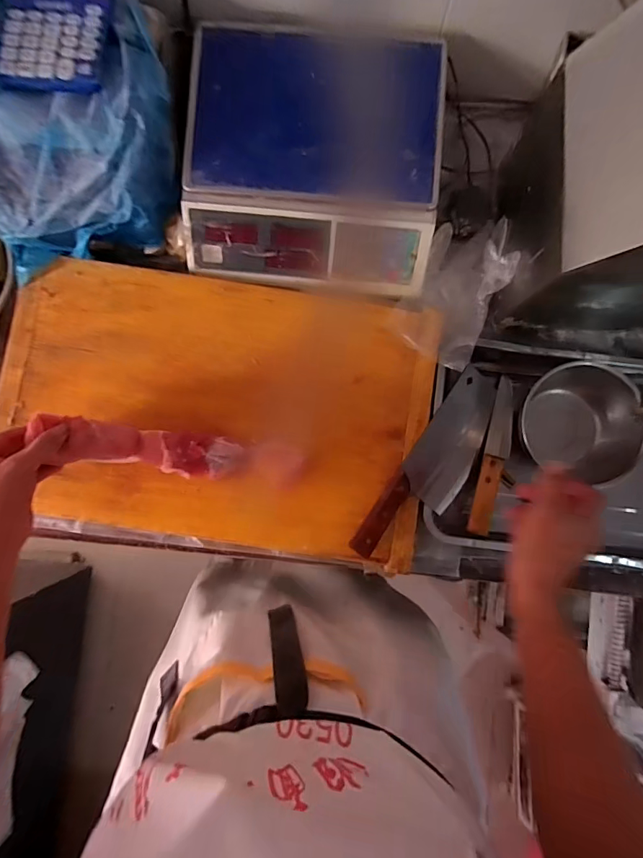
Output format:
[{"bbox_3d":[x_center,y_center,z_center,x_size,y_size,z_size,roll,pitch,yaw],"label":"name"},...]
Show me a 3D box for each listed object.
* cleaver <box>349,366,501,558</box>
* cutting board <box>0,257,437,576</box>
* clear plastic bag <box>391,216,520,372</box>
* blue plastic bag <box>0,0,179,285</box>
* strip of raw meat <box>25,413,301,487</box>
[{"bbox_3d":[0.154,0.051,0.609,0.097,0.036,0.305,41,71,2],"label":"cleaver"},{"bbox_3d":[-0.144,-0.022,0.605,0.578,0.041,0.369,9,86,0],"label":"cutting board"},{"bbox_3d":[0.184,-0.199,0.619,0.121,0.074,0.212,25,86,1],"label":"clear plastic bag"},{"bbox_3d":[-0.321,-0.382,0.558,0.262,0.151,0.279,-14,86,-2],"label":"blue plastic bag"},{"bbox_3d":[-0.181,0.032,0.578,0.324,0.025,0.055,9,86,-19],"label":"strip of raw meat"}]

